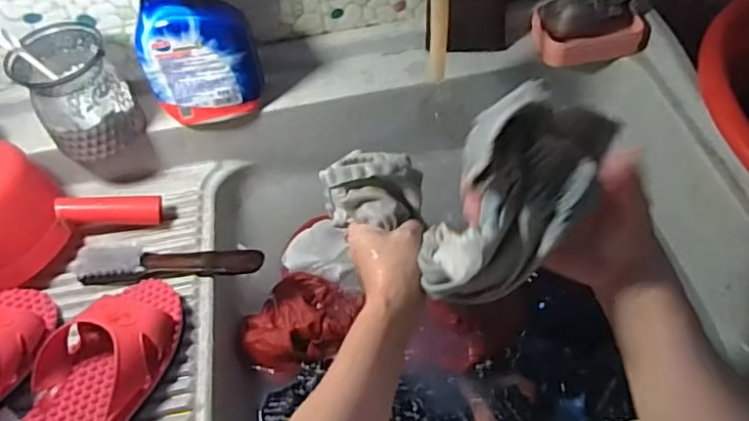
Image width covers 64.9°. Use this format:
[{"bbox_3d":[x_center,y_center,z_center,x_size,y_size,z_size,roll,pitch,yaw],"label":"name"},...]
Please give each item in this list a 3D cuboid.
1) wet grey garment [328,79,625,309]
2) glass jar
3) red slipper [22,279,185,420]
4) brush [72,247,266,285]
[{"bbox_3d":[0.057,-0.002,0.491,0.113,0.127,0.267,-47,23,-26],"label":"wet grey garment"},{"bbox_3d":[-0.338,-0.133,0.678,0.099,0.118,0.099,-2,54,3],"label":"glass jar"},{"bbox_3d":[-0.272,0.164,0.537,0.109,0.053,0.250,18,57,17],"label":"red slipper"},{"bbox_3d":[-0.233,0.060,0.658,0.204,0.032,0.042,-2,54,3],"label":"brush"}]

